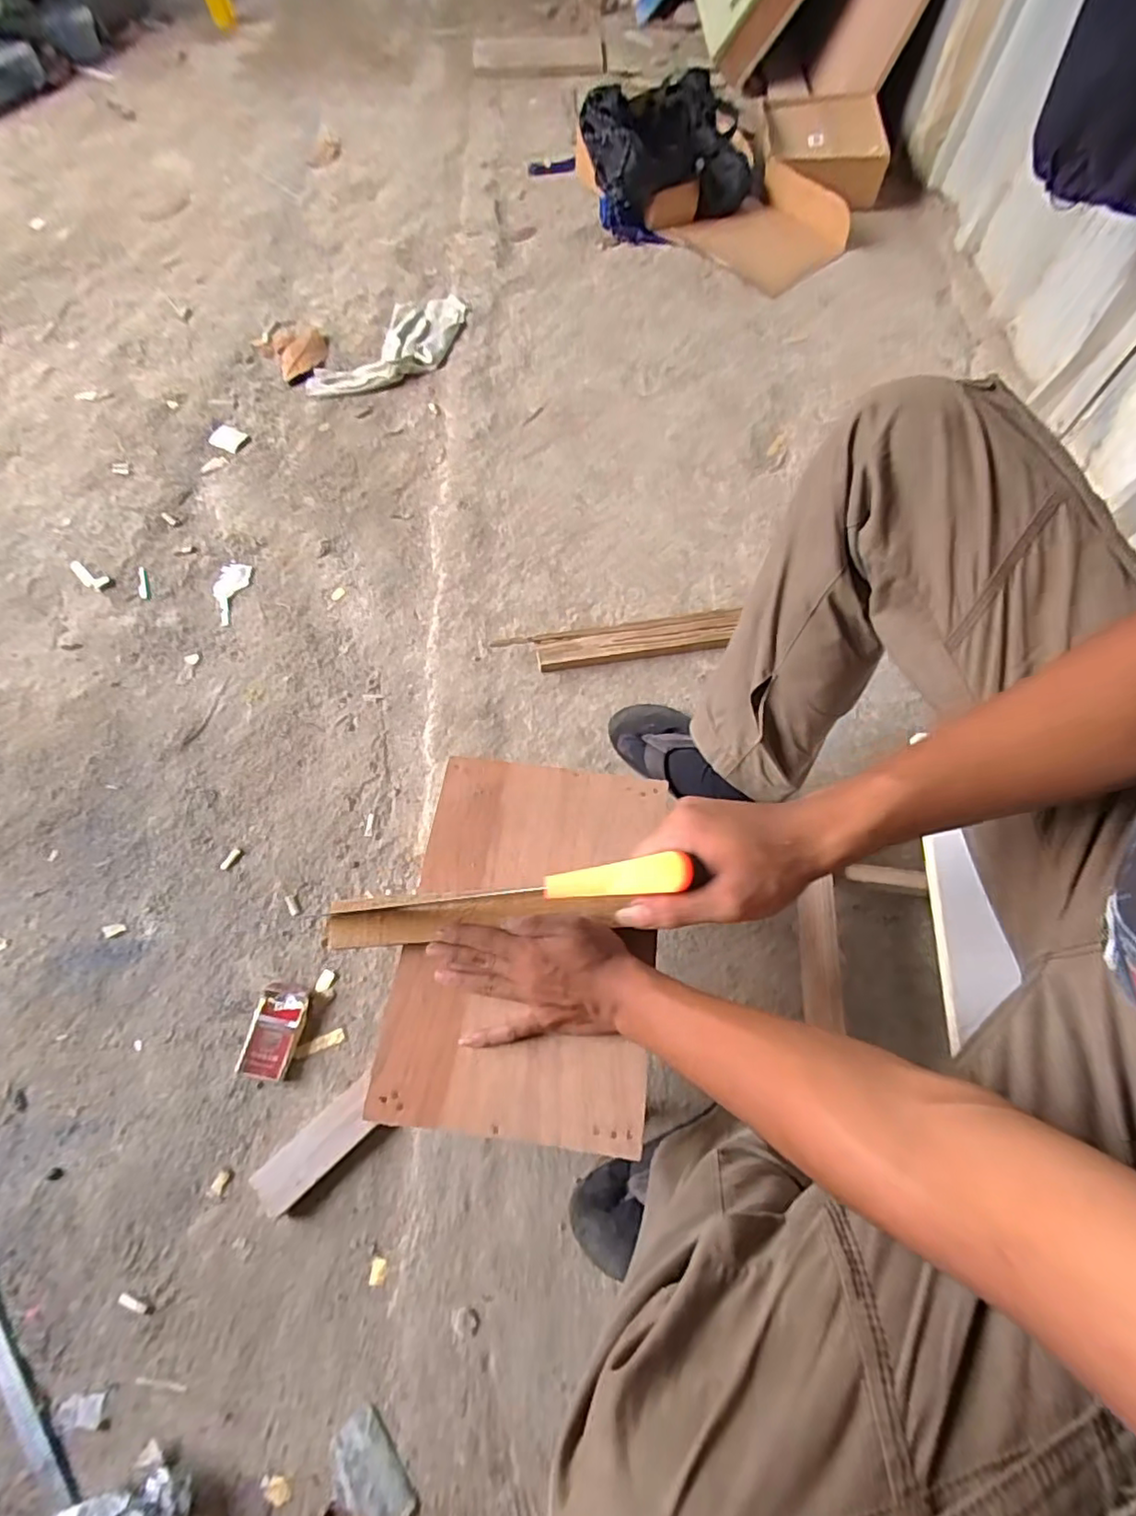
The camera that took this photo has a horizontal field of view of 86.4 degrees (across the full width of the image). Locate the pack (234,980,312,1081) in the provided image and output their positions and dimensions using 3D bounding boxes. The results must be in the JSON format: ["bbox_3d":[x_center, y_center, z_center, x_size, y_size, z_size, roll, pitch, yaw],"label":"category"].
[{"bbox_3d":[-0.339,0.315,0.702,0.056,0.021,0.100,14,67,4],"label":"pack"}]

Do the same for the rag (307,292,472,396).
[{"bbox_3d":[-0.338,-0.812,1.187,0.163,0.027,0.375,31,69,14],"label":"rag"}]

